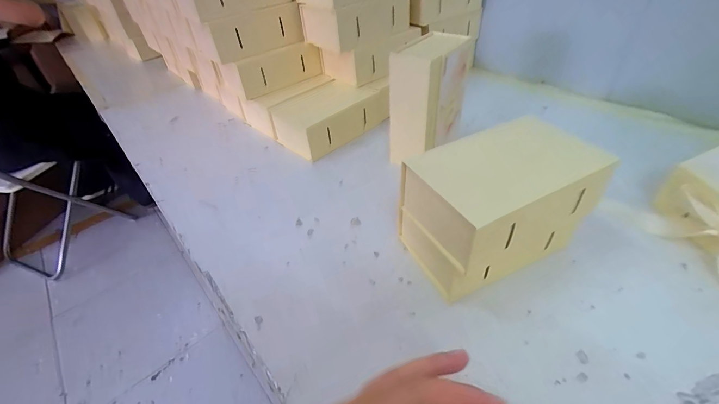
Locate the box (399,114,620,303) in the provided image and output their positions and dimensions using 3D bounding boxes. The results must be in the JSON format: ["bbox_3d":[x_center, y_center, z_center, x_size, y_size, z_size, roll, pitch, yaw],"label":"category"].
[{"bbox_3d":[0.133,0.005,0.340,0.158,0.129,0.109,-21,44,-16],"label":"box"}]

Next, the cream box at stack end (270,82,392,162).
[{"bbox_3d":[-0.054,-0.149,0.578,0.182,0.060,0.104,-34,49,-28],"label":"cream box at stack end"}]

